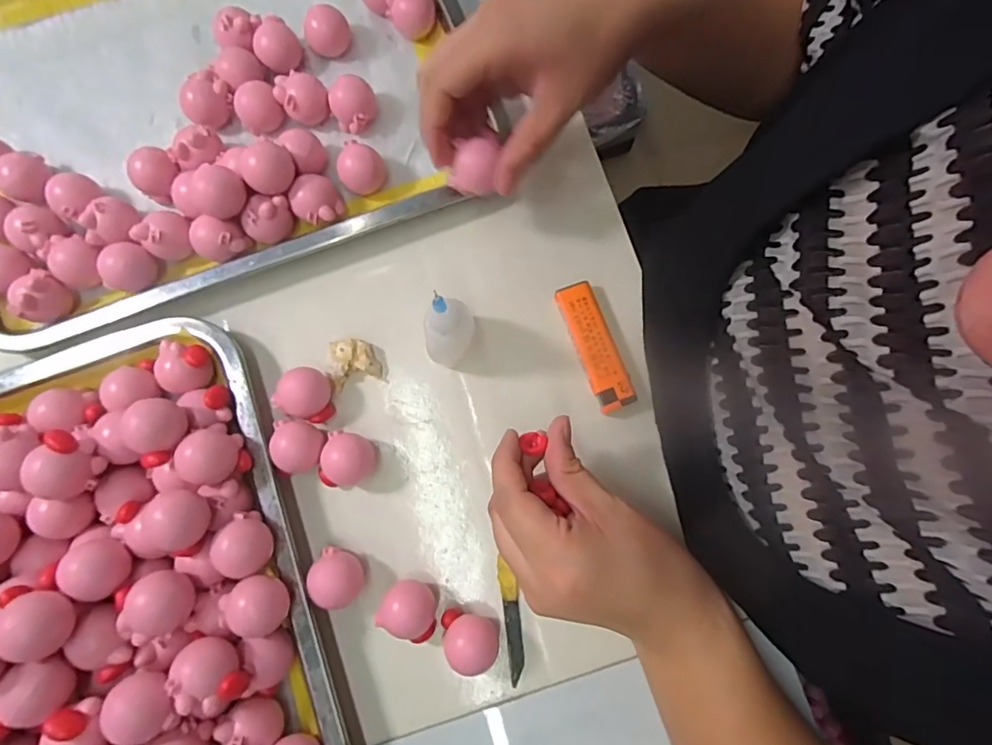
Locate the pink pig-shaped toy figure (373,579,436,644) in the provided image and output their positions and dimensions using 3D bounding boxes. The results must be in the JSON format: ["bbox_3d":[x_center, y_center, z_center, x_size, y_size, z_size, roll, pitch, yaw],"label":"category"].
[{"bbox_3d":[-0.047,0.130,0.291,0.031,0.023,0.027,25,81,6],"label":"pink pig-shaped toy figure"}]

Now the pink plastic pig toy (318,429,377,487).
[{"bbox_3d":[-0.085,0.051,0.306,0.030,0.024,0.031,0,79,1],"label":"pink plastic pig toy"}]

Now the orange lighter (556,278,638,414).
[{"bbox_3d":[0.060,-0.015,0.323,0.023,0.012,0.080,-20,79,-3],"label":"orange lighter"}]

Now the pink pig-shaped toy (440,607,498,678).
[{"bbox_3d":[-0.015,0.146,0.286,0.031,0.027,0.025,9,79,3],"label":"pink pig-shaped toy"}]

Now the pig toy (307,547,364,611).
[{"bbox_3d":[-0.088,0.114,0.292,0.029,0.026,0.026,38,82,8],"label":"pig toy"}]

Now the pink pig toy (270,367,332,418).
[{"bbox_3d":[-0.112,0.013,0.313,0.027,0.023,0.029,0,79,1],"label":"pink pig toy"}]

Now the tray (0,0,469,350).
[{"bbox_3d":[-0.192,-0.184,0.345,0.345,0.036,0.266,-20,79,-3],"label":"tray"}]

